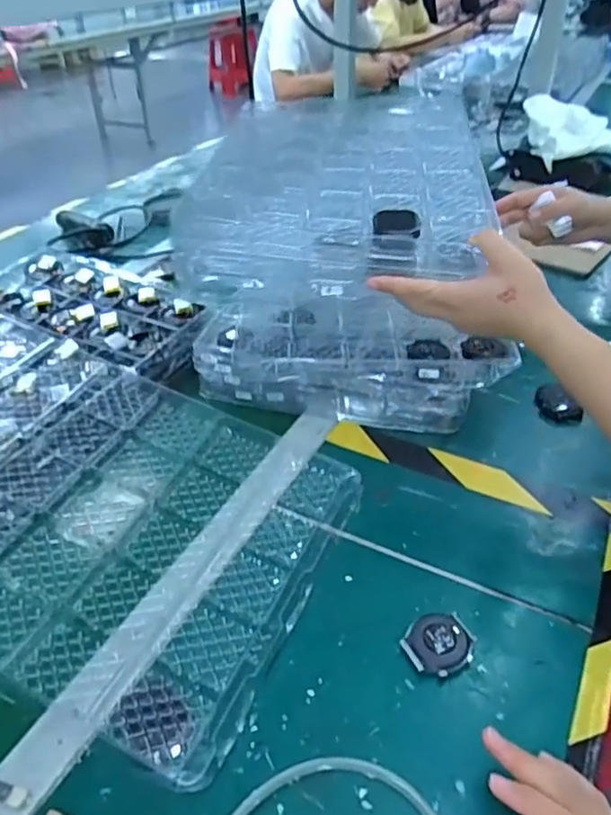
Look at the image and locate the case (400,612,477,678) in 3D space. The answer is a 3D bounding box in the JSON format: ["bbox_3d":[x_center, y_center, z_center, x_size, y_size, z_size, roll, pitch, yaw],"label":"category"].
[{"bbox_3d":[0.100,0.176,0.459,0.052,0.012,0.044,-16,41,-18],"label":"case"}]

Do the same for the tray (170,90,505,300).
[{"bbox_3d":[0.043,-0.265,0.726,0.299,0.055,0.426,2,38,5],"label":"tray"}]

